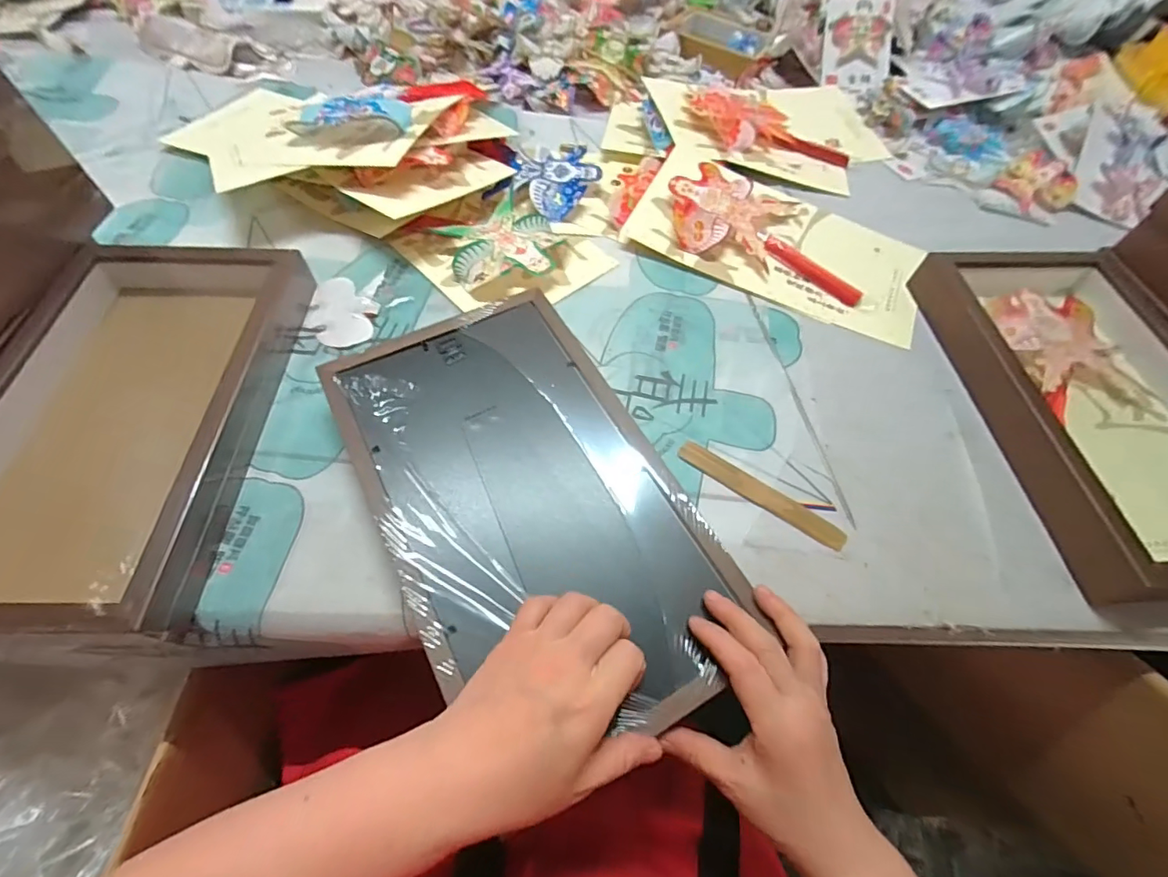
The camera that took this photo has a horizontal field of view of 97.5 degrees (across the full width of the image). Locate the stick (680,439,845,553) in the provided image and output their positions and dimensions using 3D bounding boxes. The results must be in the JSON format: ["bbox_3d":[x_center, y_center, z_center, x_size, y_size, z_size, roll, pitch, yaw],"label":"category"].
[{"bbox_3d":[0.145,0.044,0.422,0.145,0.006,0.021,31,62,14],"label":"stick"}]

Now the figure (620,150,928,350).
[{"bbox_3d":[0.222,-0.231,0.572,0.313,0.037,0.182,25,61,12],"label":"figure"}]

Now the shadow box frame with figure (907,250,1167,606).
[{"bbox_3d":[0.469,-0.047,0.465,0.213,0.044,0.373,-1,59,-4],"label":"shadow box frame with figure"}]

